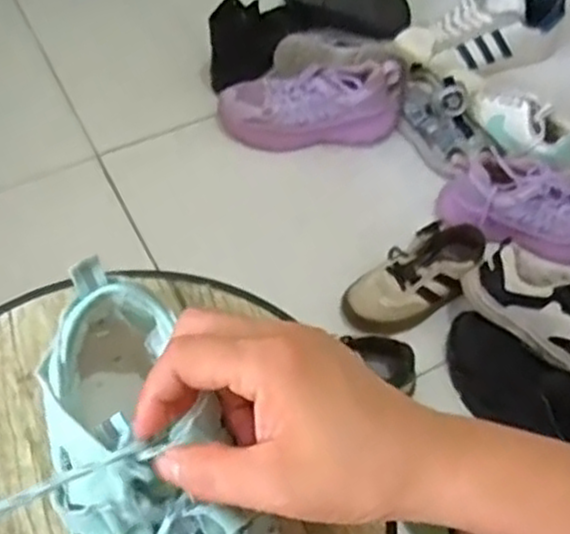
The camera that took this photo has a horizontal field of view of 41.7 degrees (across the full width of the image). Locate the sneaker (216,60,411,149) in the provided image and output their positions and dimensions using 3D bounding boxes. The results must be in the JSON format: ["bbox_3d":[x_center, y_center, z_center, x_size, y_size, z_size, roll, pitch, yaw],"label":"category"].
[{"bbox_3d":[0.040,-0.227,1.072,0.268,0.103,0.086,2,55,-3],"label":"sneaker"}]

